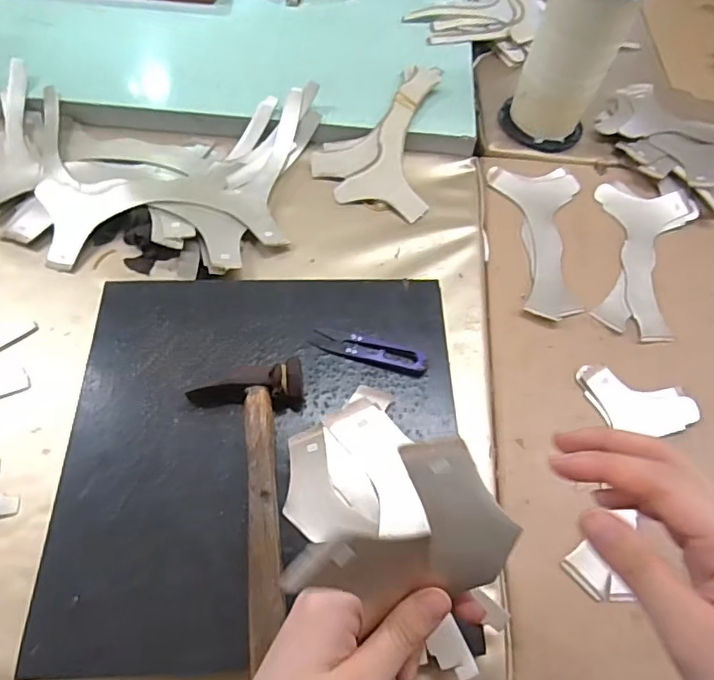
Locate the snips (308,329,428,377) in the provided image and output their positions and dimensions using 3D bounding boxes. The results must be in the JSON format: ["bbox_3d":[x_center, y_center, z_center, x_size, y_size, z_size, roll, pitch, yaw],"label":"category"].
[{"bbox_3d":[0.012,0.008,0.463,0.095,0.009,0.024,15,63,4],"label":"snips"}]

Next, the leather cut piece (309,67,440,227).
[{"bbox_3d":[0.021,-0.219,0.593,0.120,0.038,0.182,7,63,0],"label":"leather cut piece"}]

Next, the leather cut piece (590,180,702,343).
[{"bbox_3d":[0.288,-0.085,0.561,0.094,0.010,0.186,18,63,5],"label":"leather cut piece"}]

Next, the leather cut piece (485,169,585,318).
[{"bbox_3d":[0.197,-0.104,0.571,0.092,0.006,0.185,-1,63,-4],"label":"leather cut piece"}]

